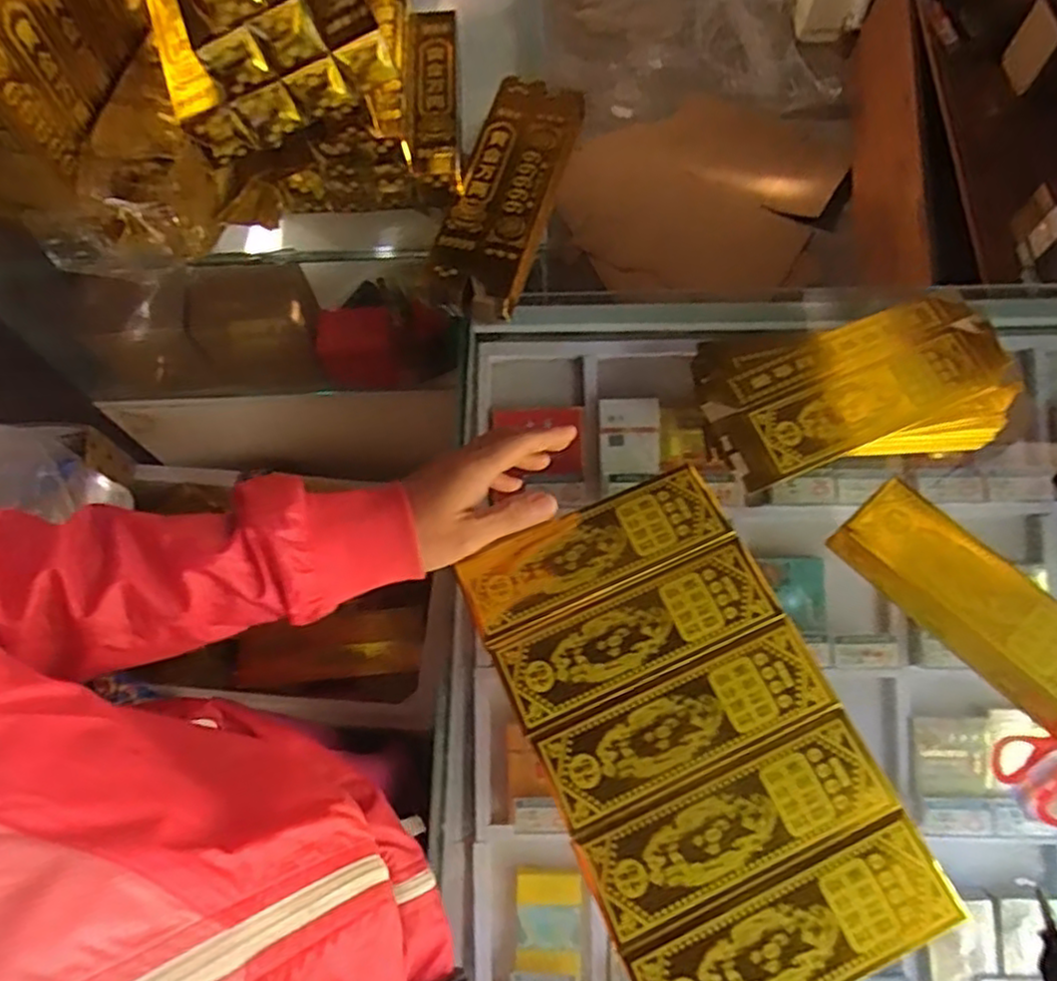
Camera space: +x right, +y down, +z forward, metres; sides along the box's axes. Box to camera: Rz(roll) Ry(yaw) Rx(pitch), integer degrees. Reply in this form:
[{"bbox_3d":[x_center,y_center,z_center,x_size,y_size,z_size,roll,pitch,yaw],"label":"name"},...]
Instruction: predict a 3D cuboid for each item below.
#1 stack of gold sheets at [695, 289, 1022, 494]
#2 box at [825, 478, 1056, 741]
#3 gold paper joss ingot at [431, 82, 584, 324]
[{"bbox_3d":[0.265,-0.082,0.564,0.238,0.031,0.127,-12,67,-3],"label":"stack of gold sheets"},{"bbox_3d":[0.317,0.077,0.489,0.069,0.037,0.196,-40,71,-14],"label":"box"},{"bbox_3d":[-0.020,-0.289,0.675,0.089,0.038,0.280,14,68,8],"label":"gold paper joss ingot"}]

